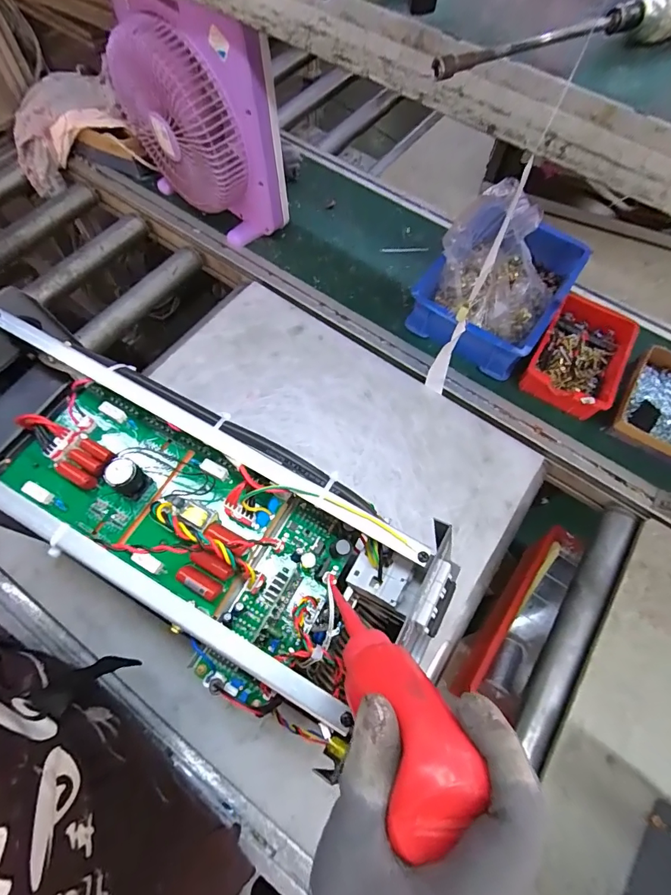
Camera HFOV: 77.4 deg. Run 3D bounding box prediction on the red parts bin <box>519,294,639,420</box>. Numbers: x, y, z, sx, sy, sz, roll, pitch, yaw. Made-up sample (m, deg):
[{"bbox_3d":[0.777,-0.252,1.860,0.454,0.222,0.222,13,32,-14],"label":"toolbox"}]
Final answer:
[{"bbox_3d":[0.411,-0.156,0.707,0.139,0.053,0.220,31,68,11],"label":"red parts bin"}]

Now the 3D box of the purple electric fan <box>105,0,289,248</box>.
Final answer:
[{"bbox_3d":[-0.249,-0.540,0.702,0.344,0.332,0.110,36,69,13],"label":"purple electric fan"}]

